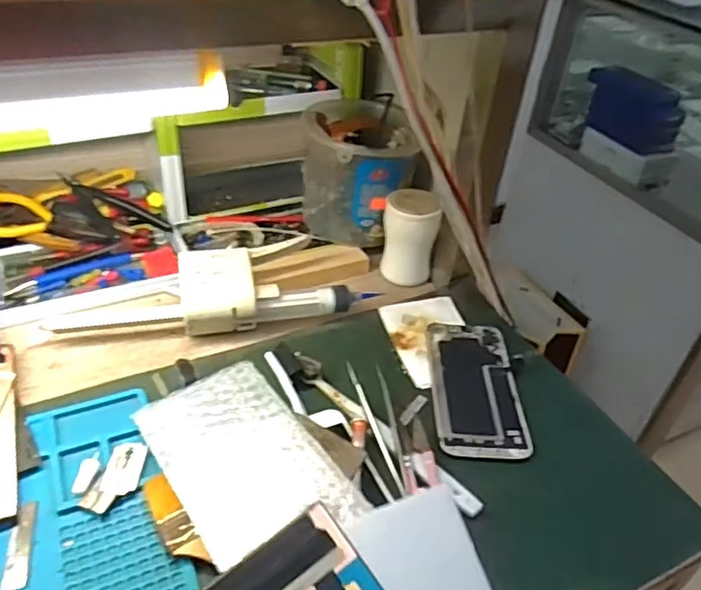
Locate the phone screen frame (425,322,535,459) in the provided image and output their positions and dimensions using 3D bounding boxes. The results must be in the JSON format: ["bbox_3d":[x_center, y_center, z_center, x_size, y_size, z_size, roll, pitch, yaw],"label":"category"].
[{"bbox_3d":[0.103,0.075,0.510,0.070,0.012,0.145,4,38,-2],"label":"phone screen frame"}]

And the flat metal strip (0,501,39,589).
[{"bbox_3d":[-0.200,0.150,0.372,0.014,0.004,0.055,-5,39,-13],"label":"flat metal strip"}]

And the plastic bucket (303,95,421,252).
[{"bbox_3d":[0.005,-0.130,0.634,0.112,0.110,0.113,11,38,7],"label":"plastic bucket"}]

